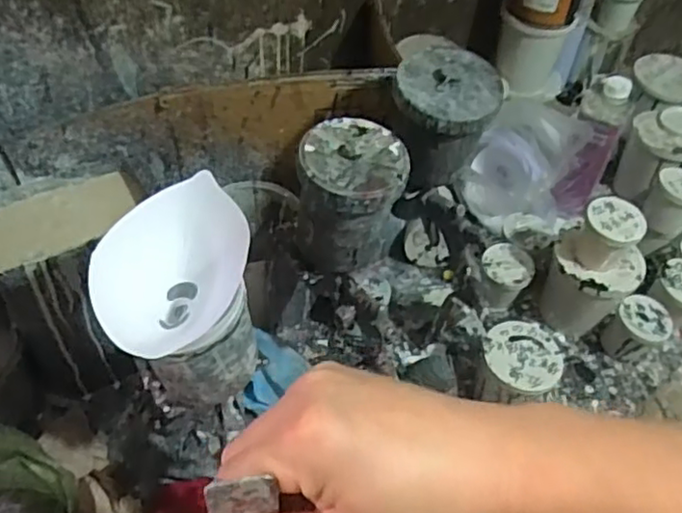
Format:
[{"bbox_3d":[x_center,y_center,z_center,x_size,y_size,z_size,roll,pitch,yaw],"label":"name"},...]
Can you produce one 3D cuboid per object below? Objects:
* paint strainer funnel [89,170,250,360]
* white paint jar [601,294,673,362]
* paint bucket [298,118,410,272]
[{"bbox_3d":[-0.121,0.021,0.467,0.095,0.081,0.131,32,55,19],"label":"paint strainer funnel"},{"bbox_3d":[0.390,0.099,0.846,0.064,0.065,0.067,3,51,-4],"label":"white paint jar"},{"bbox_3d":[0.006,-0.054,0.601,0.092,0.115,0.088,3,51,-4],"label":"paint bucket"}]

